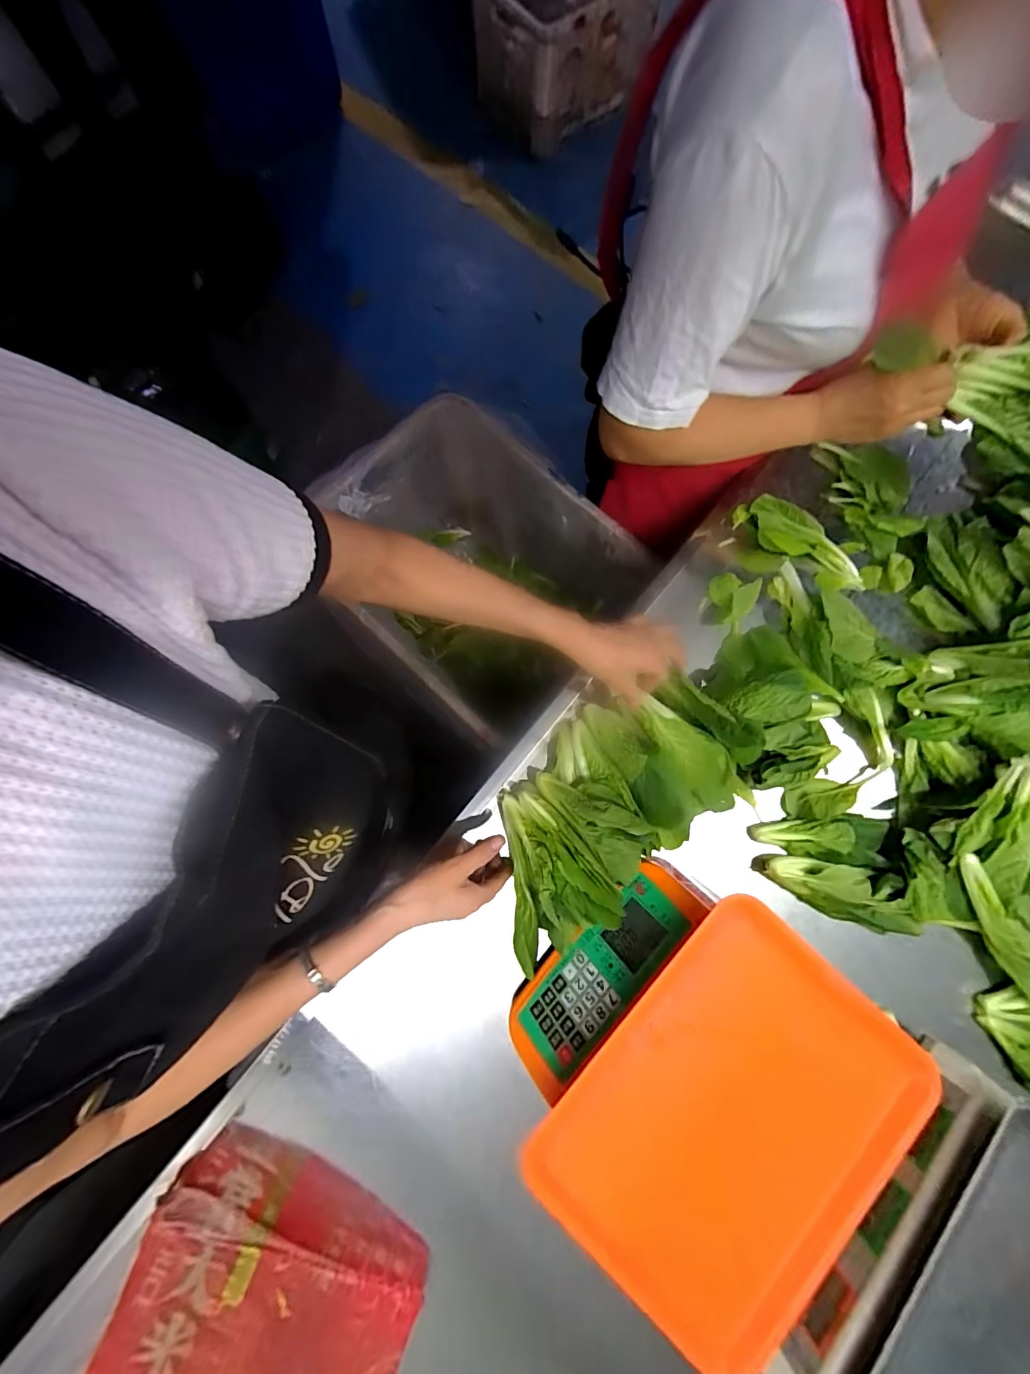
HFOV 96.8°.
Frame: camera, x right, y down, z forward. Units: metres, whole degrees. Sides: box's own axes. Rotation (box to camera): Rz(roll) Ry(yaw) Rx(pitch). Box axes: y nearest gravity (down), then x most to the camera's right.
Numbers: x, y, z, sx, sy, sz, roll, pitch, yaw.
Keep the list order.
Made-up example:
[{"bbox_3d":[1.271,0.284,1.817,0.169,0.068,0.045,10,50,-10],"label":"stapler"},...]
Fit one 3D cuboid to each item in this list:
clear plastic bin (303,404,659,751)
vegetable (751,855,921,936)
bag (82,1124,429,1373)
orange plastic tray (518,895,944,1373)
[{"bbox_3d":[-0.094,-0.212,0.930,0.454,0.323,0.512,-44,83,-8],"label":"clear plastic bin"},{"bbox_3d":[0.368,0.229,0.514,0.175,0.059,0.064,17,79,2],"label":"vegetable"},{"bbox_3d":[-0.254,0.636,0.443,0.269,0.092,0.246,24,80,3],"label":"bag"},{"bbox_3d":[0.188,0.366,0.384,0.233,0.030,0.297,42,81,6],"label":"orange plastic tray"}]

